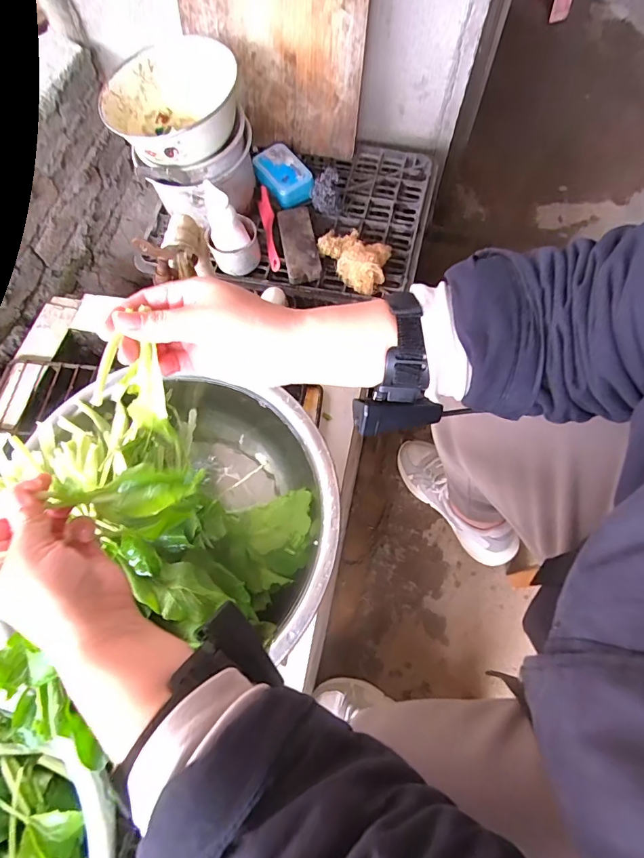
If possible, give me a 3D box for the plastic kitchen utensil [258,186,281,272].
[{"bbox_3d":[-0.092,-0.352,0.730,0.024,0.034,0.160,-12,69,-4],"label":"plastic kitchen utensil"}]

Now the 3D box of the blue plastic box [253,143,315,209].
[{"bbox_3d":[-0.070,-0.452,0.748,0.077,0.038,0.118,-41,80,-6],"label":"blue plastic box"}]

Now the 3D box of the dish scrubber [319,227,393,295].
[{"bbox_3d":[0.062,-0.289,0.692,0.090,0.055,0.136,-37,73,-12],"label":"dish scrubber"}]

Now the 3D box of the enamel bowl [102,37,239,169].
[{"bbox_3d":[-0.217,-0.476,0.619,0.179,0.081,0.184,0,69,1],"label":"enamel bowl"}]

